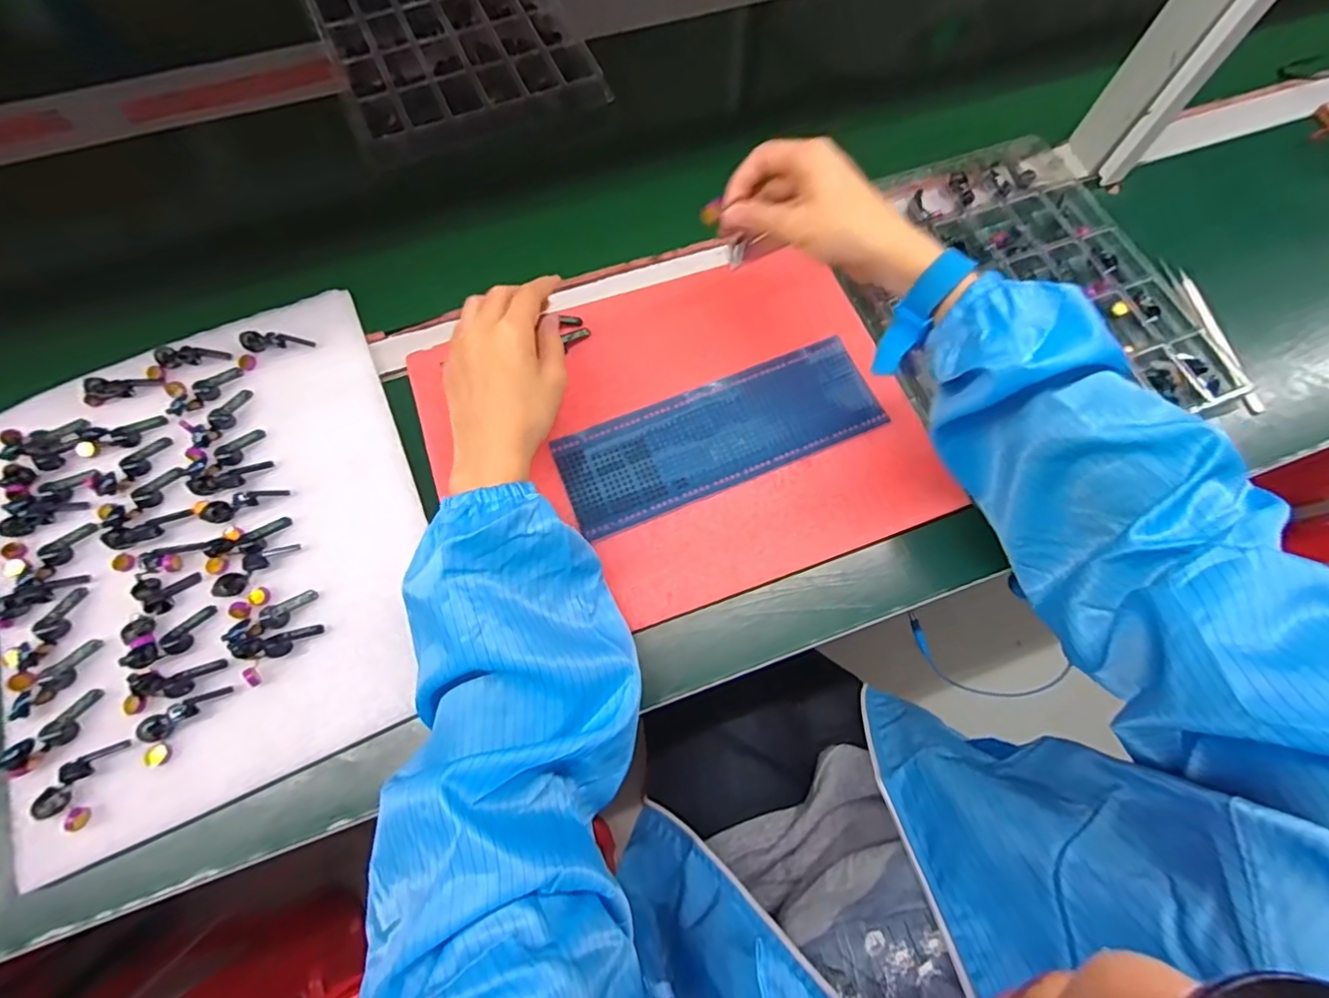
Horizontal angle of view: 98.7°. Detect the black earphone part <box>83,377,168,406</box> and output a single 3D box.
[{"bbox_3d":[-0.404,-0.083,0.424,0.050,0.009,0.017,-9,69,-5],"label":"black earphone part"}]

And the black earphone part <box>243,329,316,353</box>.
[{"bbox_3d":[-0.302,-0.121,0.444,0.051,0.008,0.017,6,68,1],"label":"black earphone part"}]

